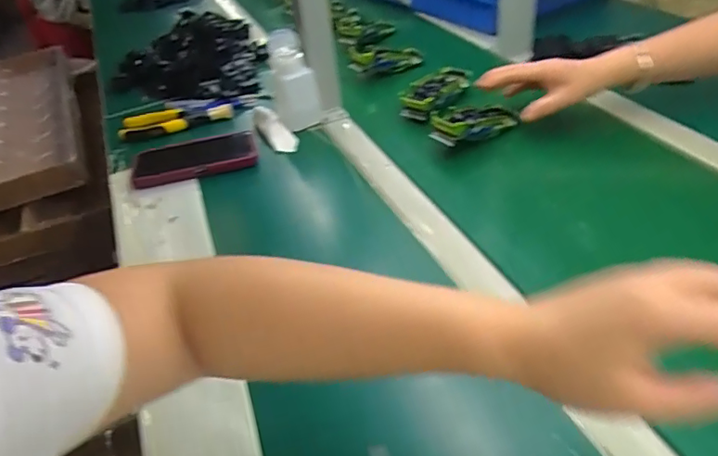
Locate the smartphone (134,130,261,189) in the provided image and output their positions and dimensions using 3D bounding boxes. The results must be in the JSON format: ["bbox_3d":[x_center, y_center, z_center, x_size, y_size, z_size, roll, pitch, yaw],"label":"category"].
[{"bbox_3d":[-0.227,-0.097,0.739,0.166,0.018,0.101,-15,36,-9],"label":"smartphone"}]

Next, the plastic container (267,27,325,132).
[{"bbox_3d":[-0.095,-0.218,0.796,0.066,0.120,0.091,-9,40,-2],"label":"plastic container"}]

